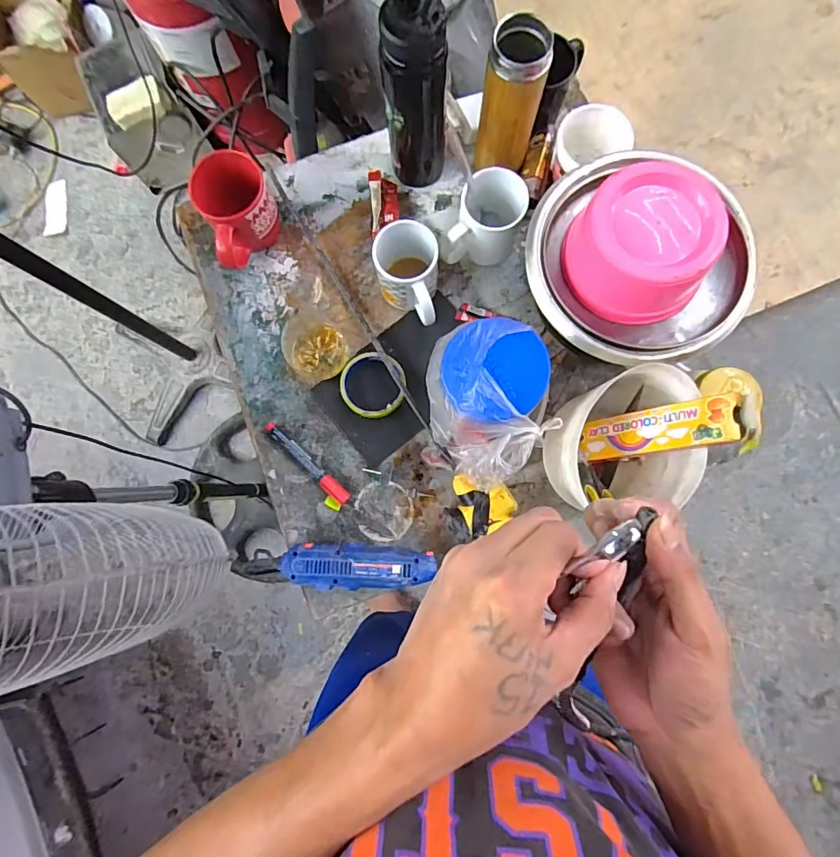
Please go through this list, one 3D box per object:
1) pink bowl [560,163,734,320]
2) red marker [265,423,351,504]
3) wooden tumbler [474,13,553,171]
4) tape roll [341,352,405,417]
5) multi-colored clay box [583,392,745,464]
[{"bbox_3d":[0.245,-0.199,0.539,0.141,0.093,0.141,0,82,3],"label":"pink bowl"},{"bbox_3d":[-0.150,0.045,0.646,0.145,0.018,0.019,43,85,6],"label":"red marker"},{"bbox_3d":[0.110,-0.384,0.592,0.070,0.169,0.069,10,82,4],"label":"wooden tumbler"},{"bbox_3d":[-0.063,-0.059,0.653,0.086,0.019,0.086,0,82,1],"label":"tape roll"},{"bbox_3d":[0.251,0.003,0.533,0.014,0.168,0.048,0,80,-39],"label":"multi-colored clay box"}]

